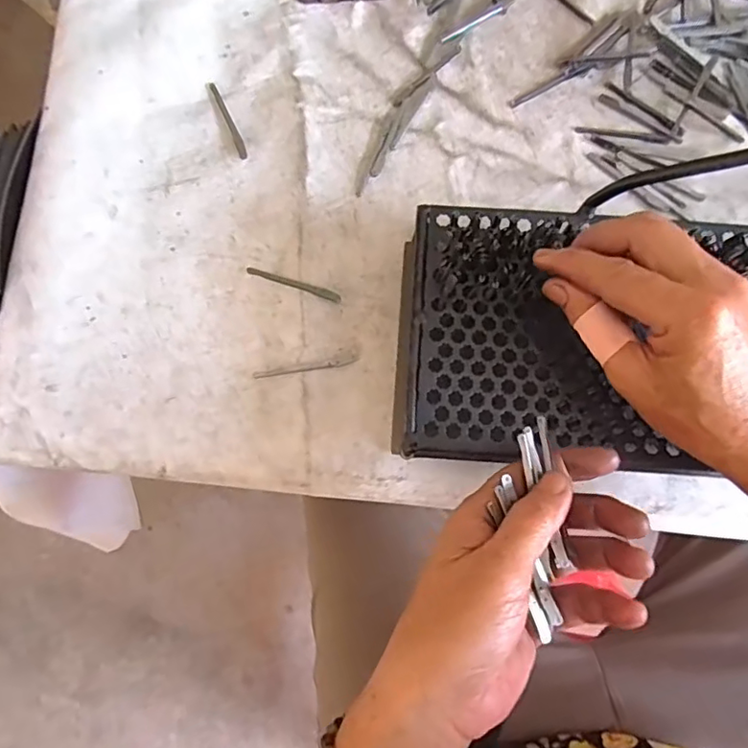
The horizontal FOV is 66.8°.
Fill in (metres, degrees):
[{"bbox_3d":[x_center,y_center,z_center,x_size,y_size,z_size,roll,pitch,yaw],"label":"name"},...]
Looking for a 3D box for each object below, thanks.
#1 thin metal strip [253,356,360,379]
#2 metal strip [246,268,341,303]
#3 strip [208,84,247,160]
[{"bbox_3d":[-0.044,-0.004,0.372,0.068,0.004,0.005,-10,81,-7],"label":"thin metal strip"},{"bbox_3d":[-0.054,-0.061,0.380,0.066,0.006,0.006,20,80,4],"label":"metal strip"},{"bbox_3d":[-0.105,-0.185,0.411,0.006,0.004,0.068,-24,80,-4],"label":"strip"}]

